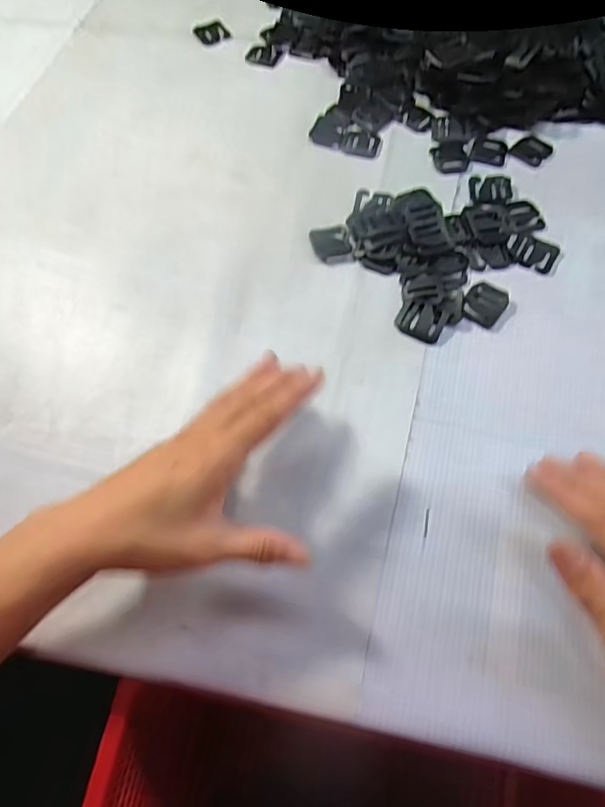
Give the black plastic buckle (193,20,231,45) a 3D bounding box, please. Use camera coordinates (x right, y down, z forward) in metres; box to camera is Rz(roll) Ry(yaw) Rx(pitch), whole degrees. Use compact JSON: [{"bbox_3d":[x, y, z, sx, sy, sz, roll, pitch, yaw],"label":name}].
[{"bbox_3d":[-0.099,-0.403,0.564,0.033,0.006,0.029,-27,65,-11],"label":"black plastic buckle"}]

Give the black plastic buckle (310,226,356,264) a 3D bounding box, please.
[{"bbox_3d":[0.025,-0.130,0.424,0.030,0.006,0.033,-11,63,-3],"label":"black plastic buckle"}]

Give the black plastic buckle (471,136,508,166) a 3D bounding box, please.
[{"bbox_3d":[0.169,-0.228,0.467,0.029,0.004,0.035,19,66,11],"label":"black plastic buckle"}]

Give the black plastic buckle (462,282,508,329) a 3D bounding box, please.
[{"bbox_3d":[0.137,-0.076,0.391,0.029,0.004,0.034,32,69,17],"label":"black plastic buckle"}]

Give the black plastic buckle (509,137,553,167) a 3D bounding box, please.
[{"bbox_3d":[0.208,-0.230,0.468,0.030,0.004,0.030,-42,69,-17],"label":"black plastic buckle"}]

